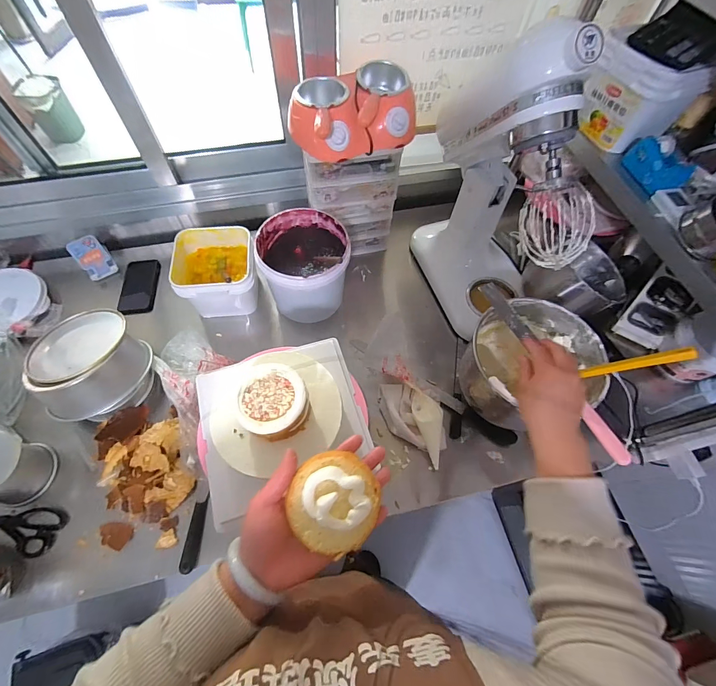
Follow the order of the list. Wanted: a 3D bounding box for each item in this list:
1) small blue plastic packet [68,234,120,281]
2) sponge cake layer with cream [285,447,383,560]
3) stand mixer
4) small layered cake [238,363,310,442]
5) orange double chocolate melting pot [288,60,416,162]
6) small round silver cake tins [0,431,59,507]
[{"bbox_3d":[-0.647,-0.208,0.843,0.015,0.099,0.069,9,43,36],"label":"small blue plastic packet"},{"bbox_3d":[-0.024,0.163,0.353,0.087,0.021,0.088,6,62,0],"label":"sponge cake layer with cream"},{"bbox_3d":[0.288,-0.304,0.706,0.196,0.489,0.386,-16,64,-11],"label":"stand mixer"},{"bbox_3d":[-0.125,0.086,0.500,0.097,0.061,0.102,-39,71,-20],"label":"small layered cake"},{"bbox_3d":[-0.007,-0.435,0.653,0.228,0.086,0.152,-24,66,-15],"label":"orange double chocolate melting pot"},{"bbox_3d":[-0.627,0.223,0.611,0.102,0.114,0.110,9,62,2],"label":"small round silver cake tins"}]

